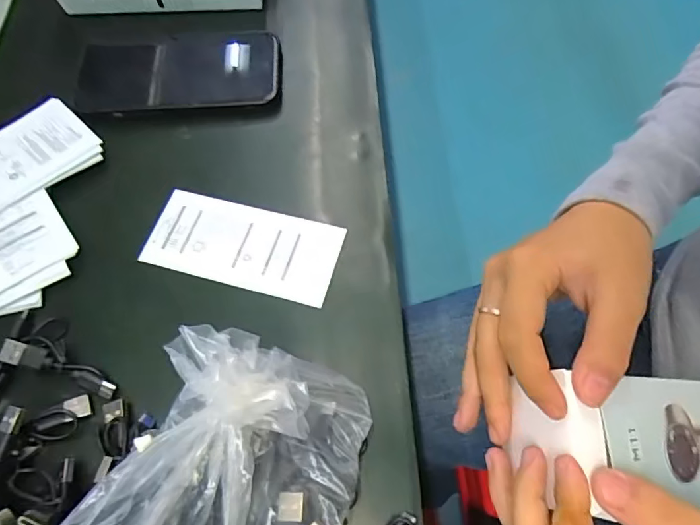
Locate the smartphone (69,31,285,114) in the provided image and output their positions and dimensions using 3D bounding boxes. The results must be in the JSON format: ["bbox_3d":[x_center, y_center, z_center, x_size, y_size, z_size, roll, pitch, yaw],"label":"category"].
[{"bbox_3d":[-0.125,-0.141,0.363,0.143,0.015,0.066,-7,64,3],"label":"smartphone"}]

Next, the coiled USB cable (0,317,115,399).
[{"bbox_3d":[-0.156,0.049,0.270,0.063,0.009,0.030,14,66,13],"label":"coiled USB cable"}]

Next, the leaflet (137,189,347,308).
[{"bbox_3d":[-0.067,-0.011,0.308,0.119,0.004,0.054,13,65,9],"label":"leaflet"}]

